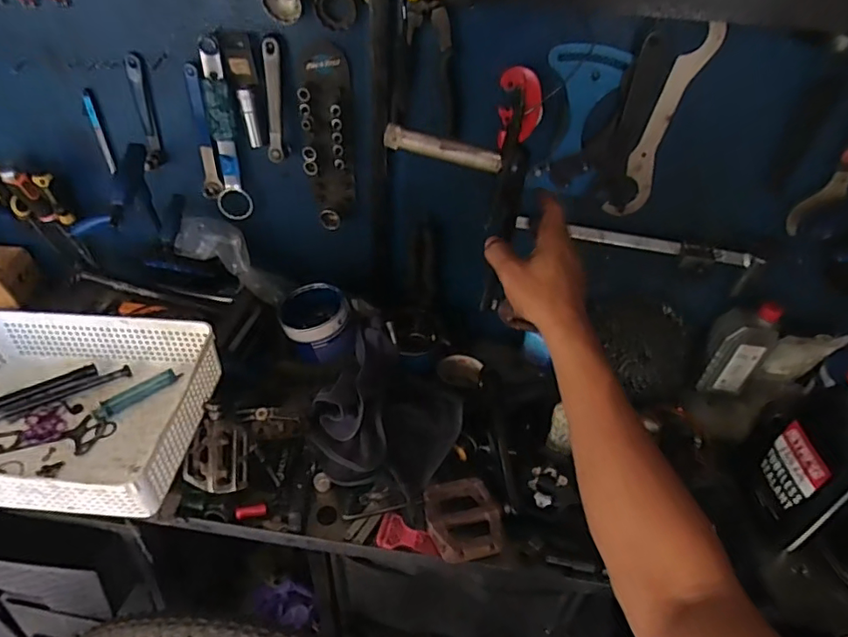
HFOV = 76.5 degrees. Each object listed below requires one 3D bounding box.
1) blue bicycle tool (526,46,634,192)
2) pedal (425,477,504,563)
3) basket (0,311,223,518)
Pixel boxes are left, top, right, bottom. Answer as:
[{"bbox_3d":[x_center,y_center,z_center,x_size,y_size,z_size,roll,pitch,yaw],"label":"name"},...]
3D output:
[{"bbox_3d":[0.202,-0.261,0.722,0.094,0.189,0.022,5,40,-1],"label":"blue bicycle tool"},{"bbox_3d":[0.052,0.263,0.701,0.096,0.039,0.110,-2,41,-8],"label":"pedal"},{"bbox_3d":[-0.465,0.107,0.678,0.354,0.089,0.262,6,40,1],"label":"basket"}]

